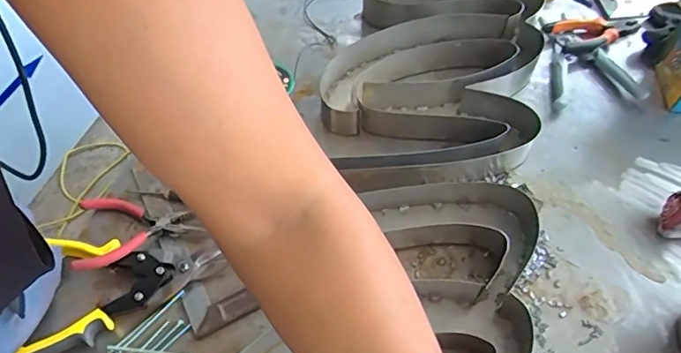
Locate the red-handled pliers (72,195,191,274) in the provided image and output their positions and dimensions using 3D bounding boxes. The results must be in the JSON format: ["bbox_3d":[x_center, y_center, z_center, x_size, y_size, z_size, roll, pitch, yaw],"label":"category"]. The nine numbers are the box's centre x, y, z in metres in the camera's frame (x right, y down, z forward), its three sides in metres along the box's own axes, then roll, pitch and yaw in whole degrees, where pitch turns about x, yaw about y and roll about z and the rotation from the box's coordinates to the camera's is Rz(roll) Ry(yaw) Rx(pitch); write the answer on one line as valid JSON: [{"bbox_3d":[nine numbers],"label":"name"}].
[{"bbox_3d":[-0.258,0.052,0.601,0.125,0.024,0.098,-27,61,-17],"label":"red-handled pliers"}]

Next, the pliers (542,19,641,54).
[{"bbox_3d":[0.388,-0.222,0.784,0.147,0.033,0.061,-14,58,-9],"label":"pliers"}]

